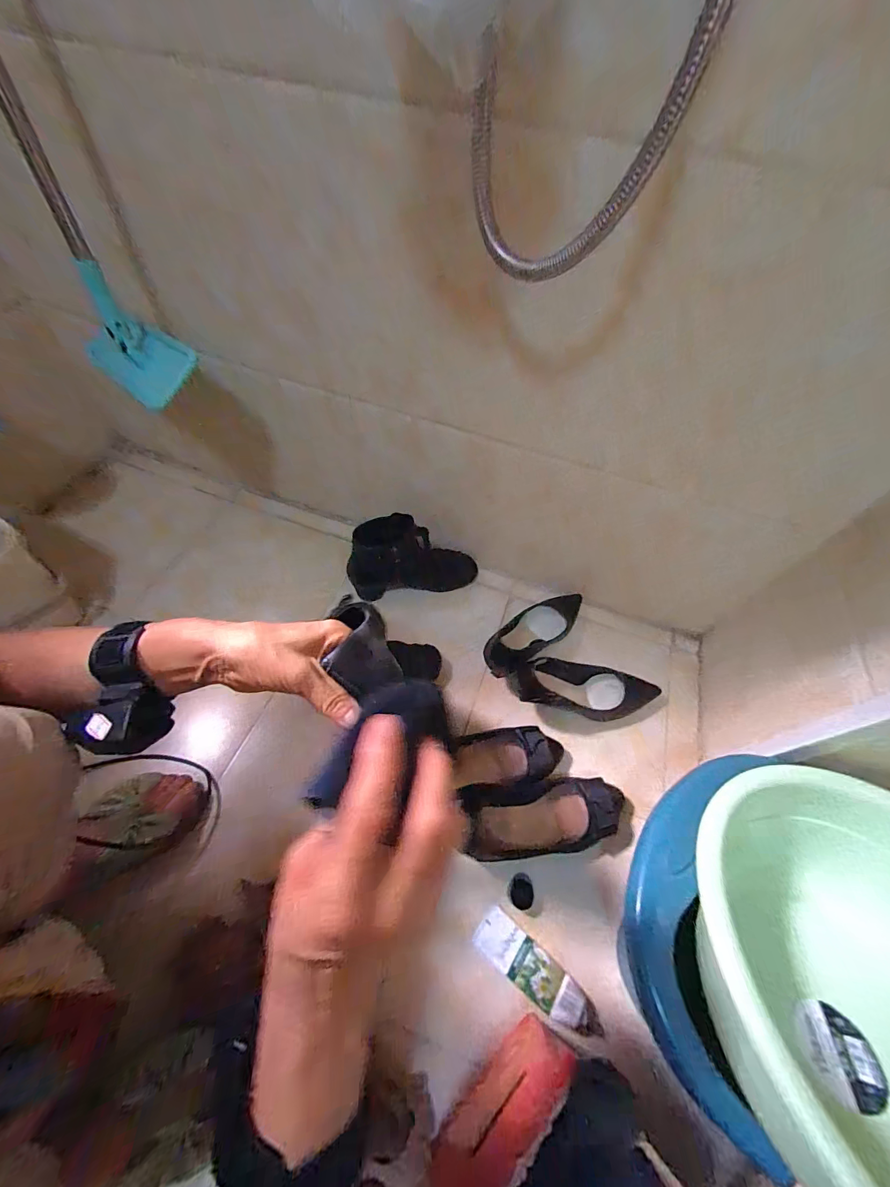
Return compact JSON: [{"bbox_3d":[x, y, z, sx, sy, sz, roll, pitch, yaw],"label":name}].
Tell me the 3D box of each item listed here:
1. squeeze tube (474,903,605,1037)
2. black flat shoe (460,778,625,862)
[{"bbox_3d":[0.103,0.429,0.467,0.144,0.025,0.045,34,60,17],"label":"squeeze tube"},{"bbox_3d":[0.130,0.295,0.548,0.210,0.052,0.084,-2,56,-7],"label":"black flat shoe"}]

